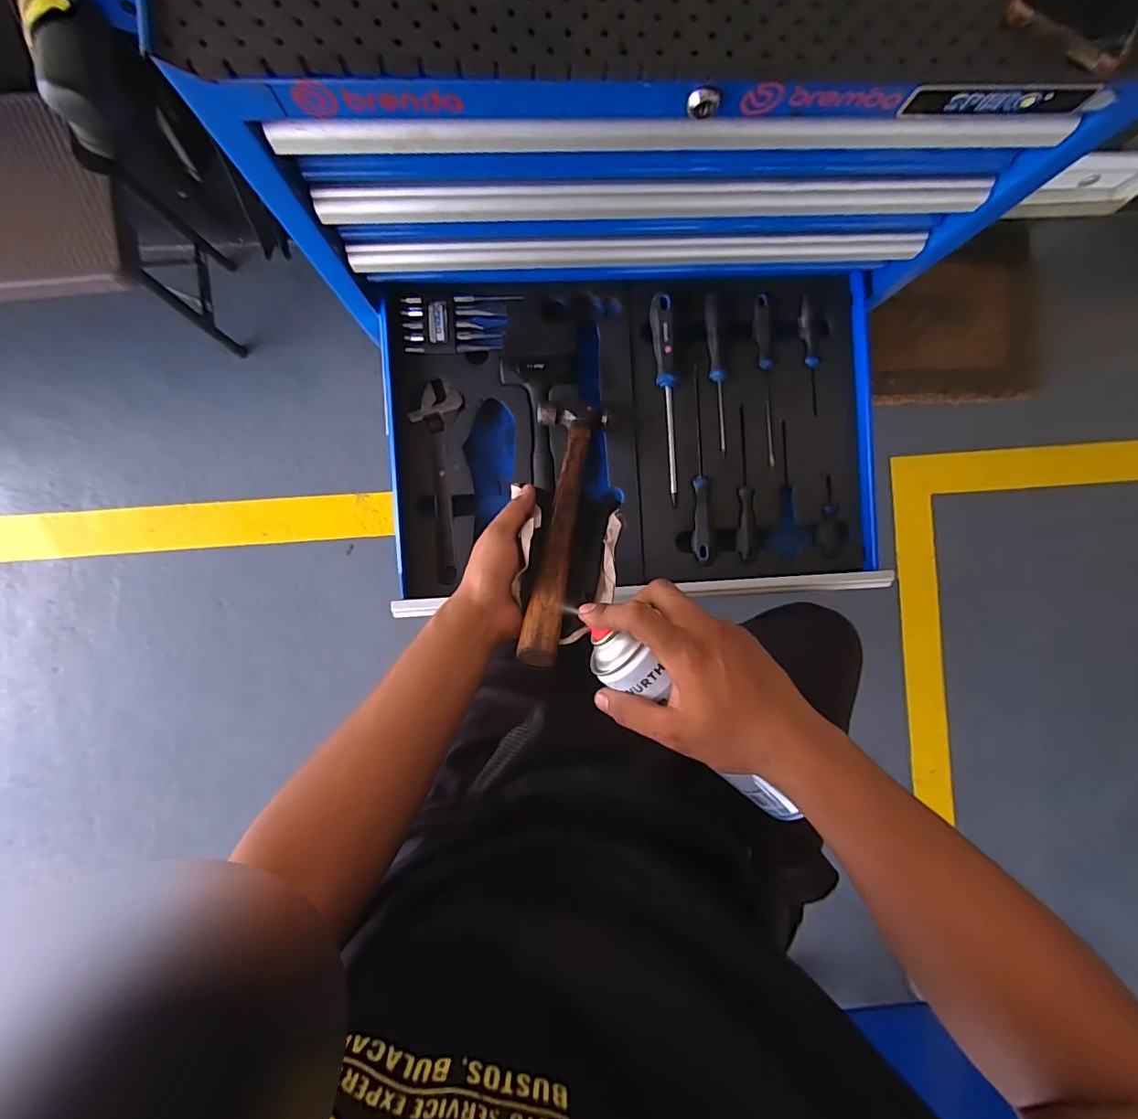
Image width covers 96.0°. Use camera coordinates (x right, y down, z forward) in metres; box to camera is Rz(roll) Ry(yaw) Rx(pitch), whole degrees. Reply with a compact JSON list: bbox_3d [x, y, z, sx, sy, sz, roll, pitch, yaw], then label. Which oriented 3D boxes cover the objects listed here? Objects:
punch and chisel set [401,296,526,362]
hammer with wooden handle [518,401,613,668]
[{"bbox_3d":[-0.136,-0.281,0.627,0.132,0.021,0.077,0,91,-3],"label":"punch and chisel set"},{"bbox_3d":[-0.010,-0.047,0.508,0.074,0.023,0.323,12,53,-5],"label":"hammer with wooden handle"}]

